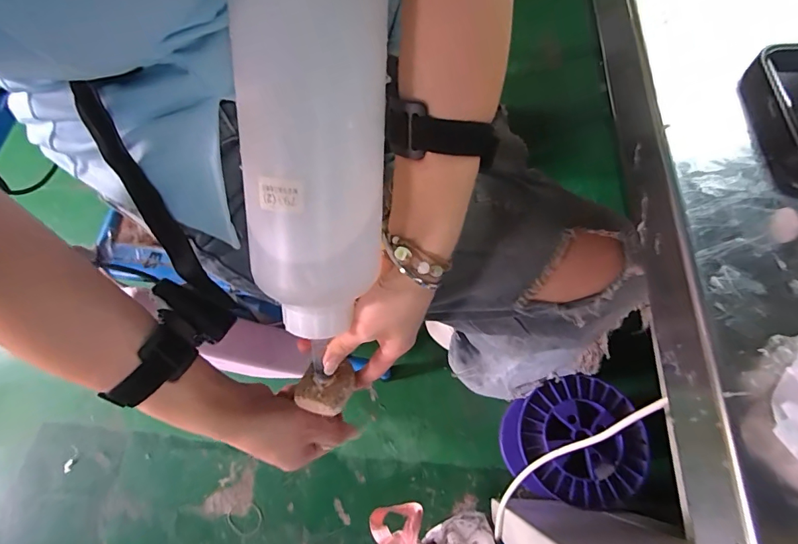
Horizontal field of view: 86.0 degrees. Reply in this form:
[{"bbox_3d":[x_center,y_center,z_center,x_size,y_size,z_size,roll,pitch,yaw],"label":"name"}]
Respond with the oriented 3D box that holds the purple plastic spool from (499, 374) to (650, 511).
[{"bbox_3d":[0.291,0.298,0.754,0.187,0.204,0.186,9,68,6],"label":"purple plastic spool"}]

